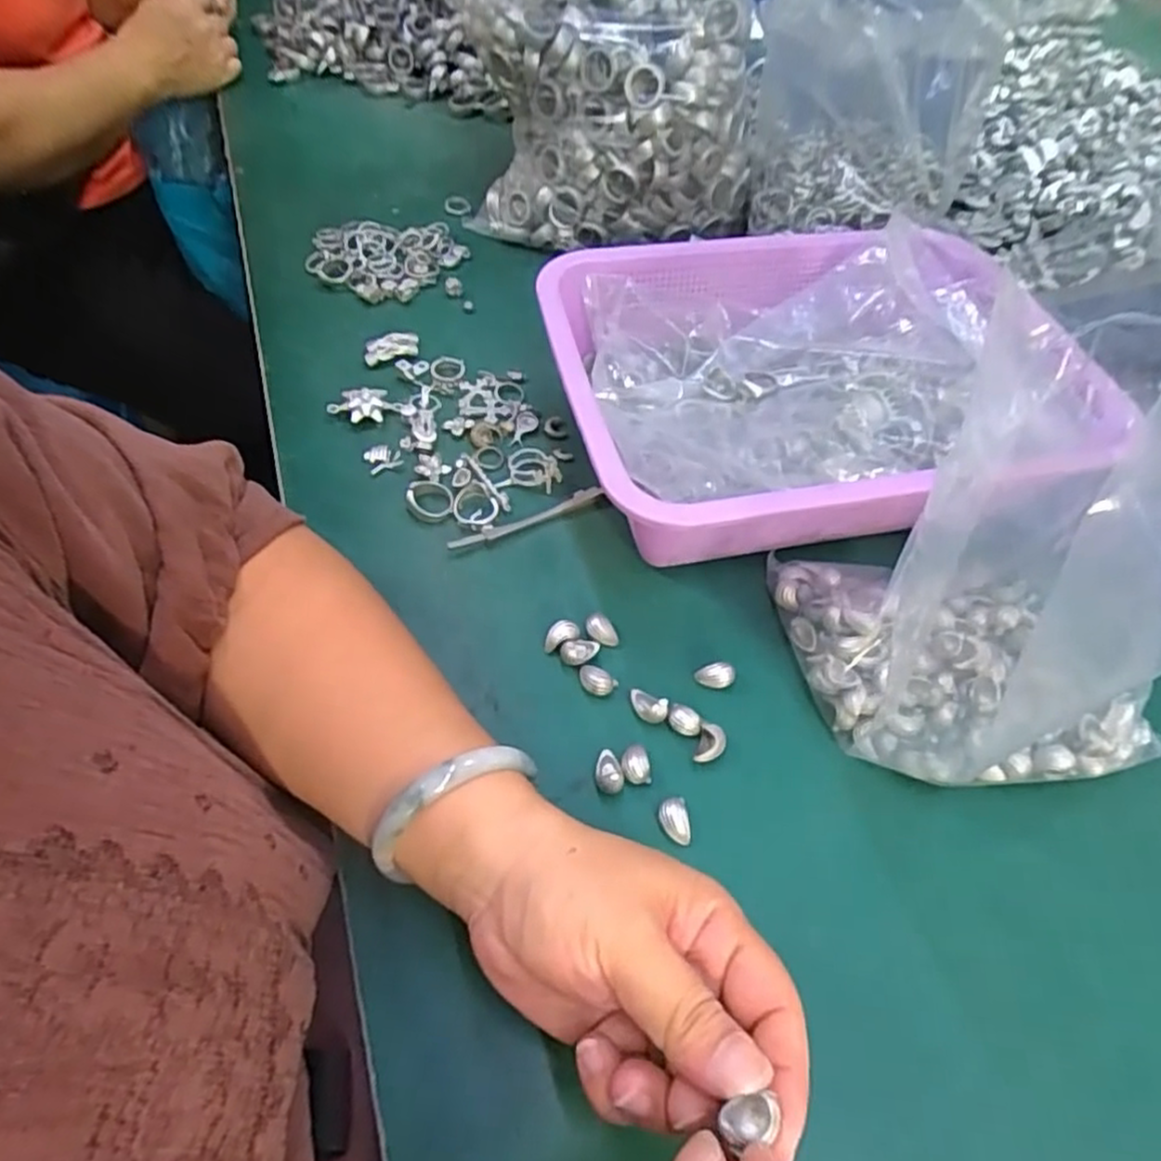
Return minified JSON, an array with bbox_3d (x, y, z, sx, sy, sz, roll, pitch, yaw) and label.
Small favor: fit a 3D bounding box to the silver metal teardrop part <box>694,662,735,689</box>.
[{"bbox_3d":[0.068,0.048,0.365,0.019,0.011,0.011,12,56,4],"label":"silver metal teardrop part"}]

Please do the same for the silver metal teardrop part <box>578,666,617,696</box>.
[{"bbox_3d":[0.008,0.050,0.360,0.019,0.011,0.012,23,58,12],"label":"silver metal teardrop part"}]

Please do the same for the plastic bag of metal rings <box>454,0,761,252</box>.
[{"bbox_3d":[0.013,-0.398,0.508,0.224,0.263,0.167,-2,56,-5],"label":"plastic bag of metal rings"}]

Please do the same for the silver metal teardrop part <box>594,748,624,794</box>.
[{"bbox_3d":[0.013,0.089,0.332,0.013,0.009,0.020,2,56,-2],"label":"silver metal teardrop part"}]

